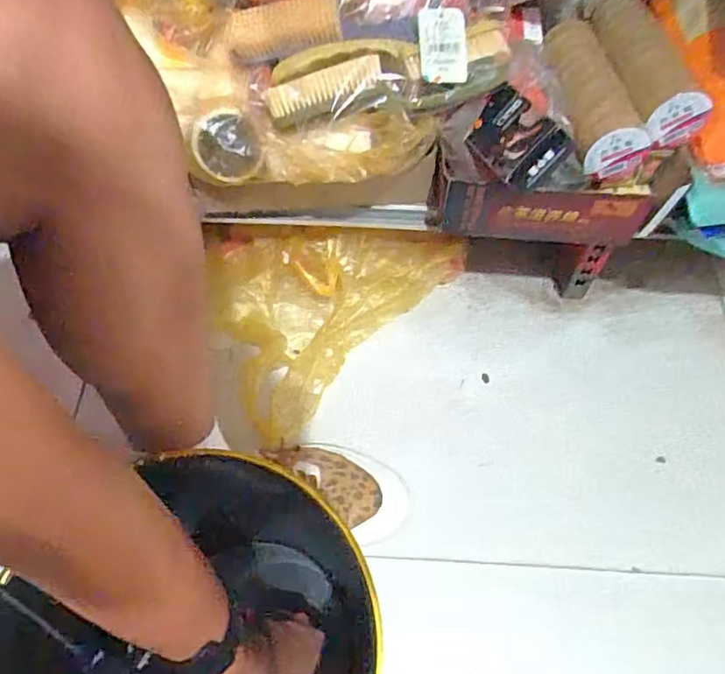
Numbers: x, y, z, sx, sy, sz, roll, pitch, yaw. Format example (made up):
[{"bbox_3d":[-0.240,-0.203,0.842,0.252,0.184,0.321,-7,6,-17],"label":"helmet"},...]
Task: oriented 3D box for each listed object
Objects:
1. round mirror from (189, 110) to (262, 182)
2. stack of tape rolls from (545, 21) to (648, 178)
[{"bbox_3d":[-0.119,-0.167,0.512,0.063,0.060,0.017,9,40,5],"label":"round mirror"},{"bbox_3d":[0.214,-0.239,0.550,0.056,0.064,0.164,-9,62,-4],"label":"stack of tape rolls"}]

